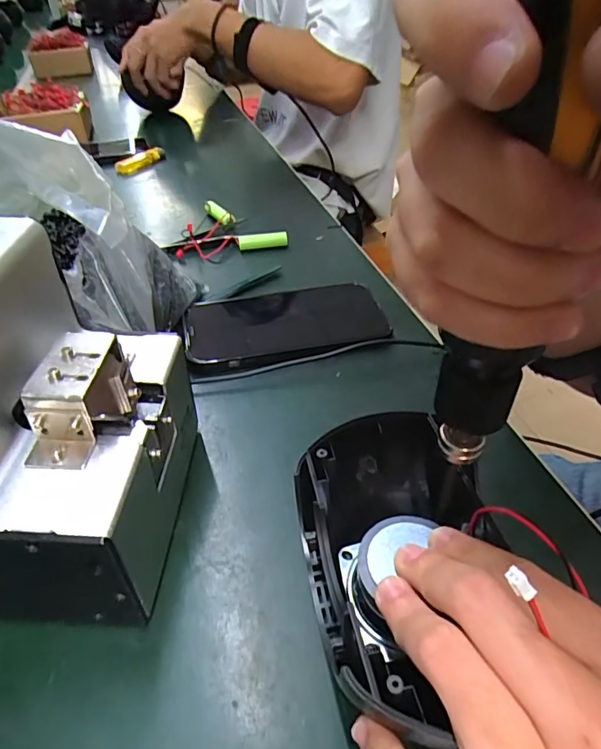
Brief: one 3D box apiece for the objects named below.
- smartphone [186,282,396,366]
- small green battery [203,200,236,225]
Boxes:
[{"bbox_3d":[-0.014,-0.043,0.395,0.155,0.012,0.083,-8,43,-8],"label":"smartphone"},{"bbox_3d":[-0.091,-0.183,0.548,0.018,0.012,0.048,-25,46,-23],"label":"small green battery"}]

